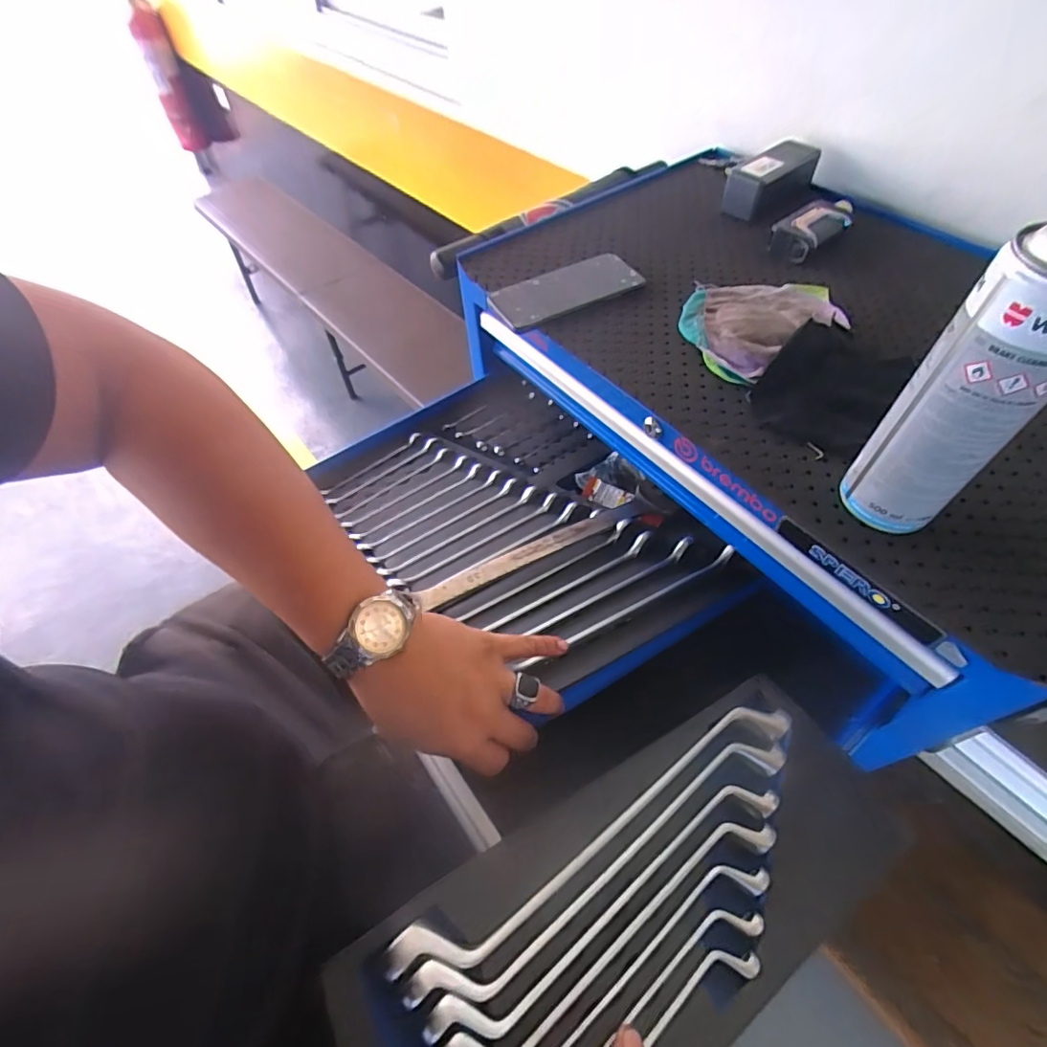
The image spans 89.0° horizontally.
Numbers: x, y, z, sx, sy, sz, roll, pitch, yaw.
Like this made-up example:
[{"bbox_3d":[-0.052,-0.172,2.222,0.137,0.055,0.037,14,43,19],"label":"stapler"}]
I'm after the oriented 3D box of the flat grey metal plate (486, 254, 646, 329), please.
[{"bbox_3d":[0.044,-0.259,0.589,0.158,0.009,0.075,-23,61,-9],"label":"flat grey metal plate"}]

